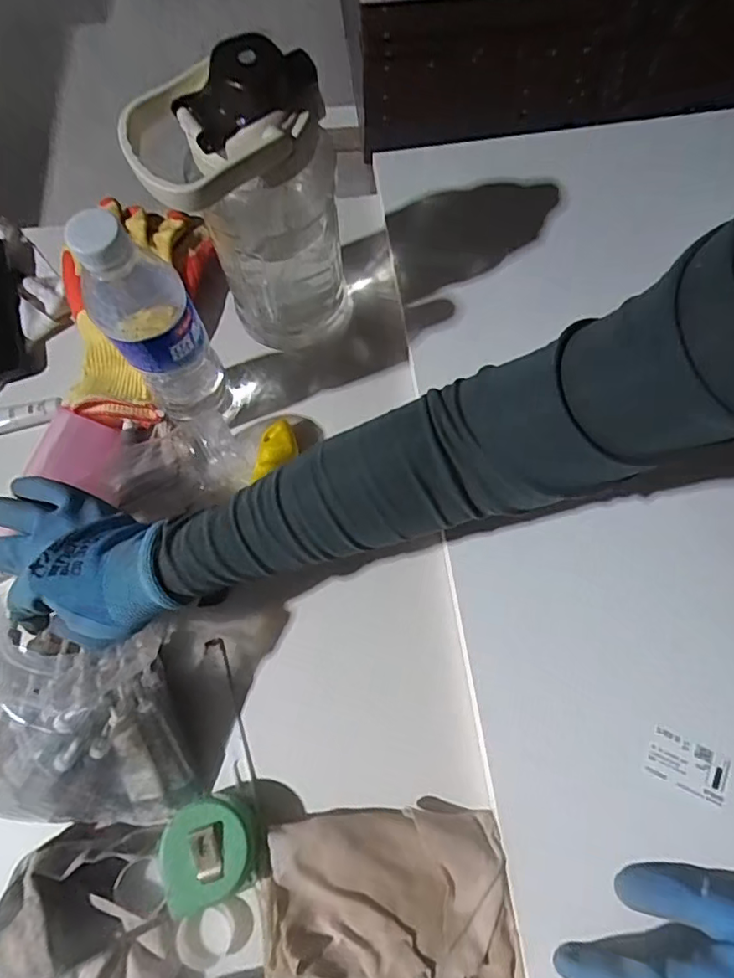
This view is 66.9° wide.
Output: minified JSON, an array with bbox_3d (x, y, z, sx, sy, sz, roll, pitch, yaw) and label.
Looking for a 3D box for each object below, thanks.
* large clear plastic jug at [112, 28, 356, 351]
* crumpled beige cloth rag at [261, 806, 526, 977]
[{"bbox_3d":[-0.085,-0.204,0.437,0.128,0.230,0.097,-5,71,-1],"label":"large clear plastic jug"},{"bbox_3d":[0.016,0.293,0.381,0.166,0.018,0.124,-5,71,-1],"label":"crumpled beige cloth rag"}]

